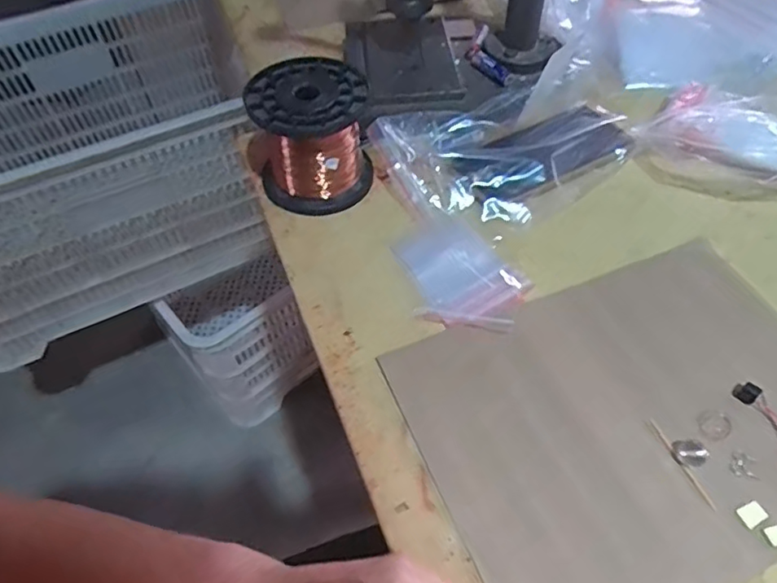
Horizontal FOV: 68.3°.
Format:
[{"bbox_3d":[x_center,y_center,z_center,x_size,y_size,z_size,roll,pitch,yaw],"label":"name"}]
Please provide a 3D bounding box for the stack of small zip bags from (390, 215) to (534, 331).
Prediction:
[{"bbox_3d":[0.054,-0.011,0.433,0.080,0.009,0.110,-27,55,-18],"label":"stack of small zip bags"}]

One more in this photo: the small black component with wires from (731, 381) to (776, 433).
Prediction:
[{"bbox_3d":[0.240,0.084,0.355,0.021,0.008,0.063,-18,53,-12],"label":"small black component with wires"}]

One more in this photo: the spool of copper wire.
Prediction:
[{"bbox_3d":[-0.064,-0.132,0.482,0.099,0.087,0.098,-10,52,-5],"label":"spool of copper wire"}]

